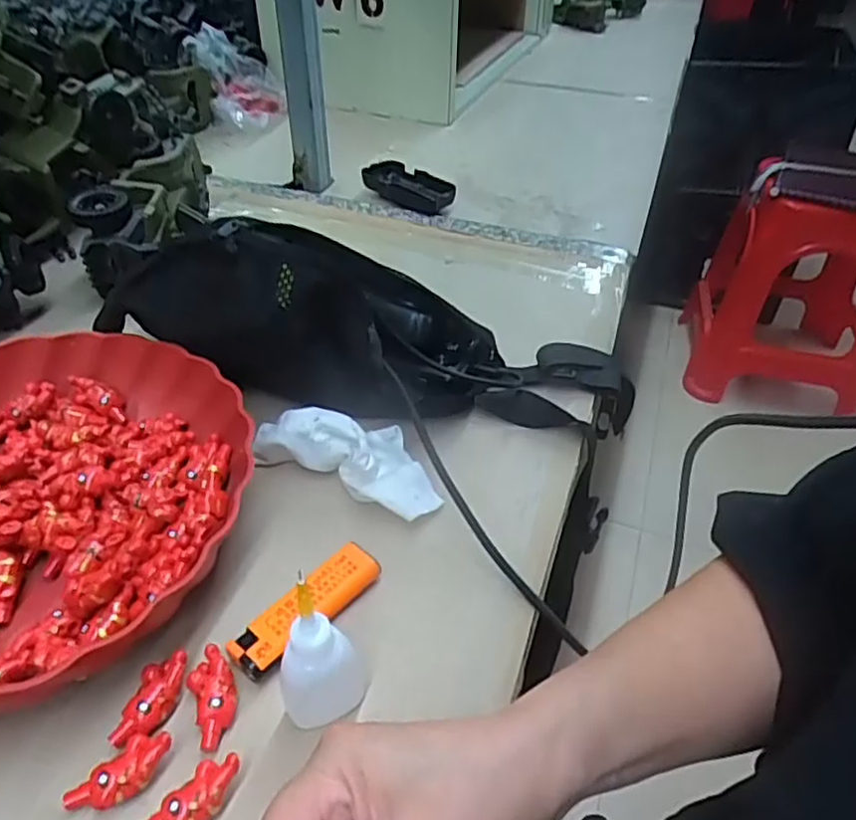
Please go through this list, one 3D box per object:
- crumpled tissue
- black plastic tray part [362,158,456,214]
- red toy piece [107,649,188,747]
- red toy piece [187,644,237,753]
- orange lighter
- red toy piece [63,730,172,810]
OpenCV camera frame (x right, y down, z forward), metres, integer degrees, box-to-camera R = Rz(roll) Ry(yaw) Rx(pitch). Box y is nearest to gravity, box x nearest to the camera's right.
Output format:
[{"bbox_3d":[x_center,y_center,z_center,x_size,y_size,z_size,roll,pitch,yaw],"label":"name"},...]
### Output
[{"bbox_3d":[-0.049,0.025,0.401,0.120,0.032,0.041,16,43,17],"label":"crumpled tissue"},{"bbox_3d":[-0.018,-0.253,0.761,0.053,0.026,0.120,-31,50,-32],"label":"black plastic tray part"},{"bbox_3d":[-0.121,0.126,0.295,0.019,0.010,0.040,10,41,10],"label":"red toy piece"},{"bbox_3d":[-0.095,0.126,0.297,0.017,0.010,0.042,-15,43,-19],"label":"red toy piece"},{"bbox_3d":[-0.059,0.097,0.331,0.024,0.017,0.076,31,48,30],"label":"orange lighter"},{"bbox_3d":[-0.123,0.146,0.271,0.019,0.012,0.040,32,49,31],"label":"red toy piece"}]

